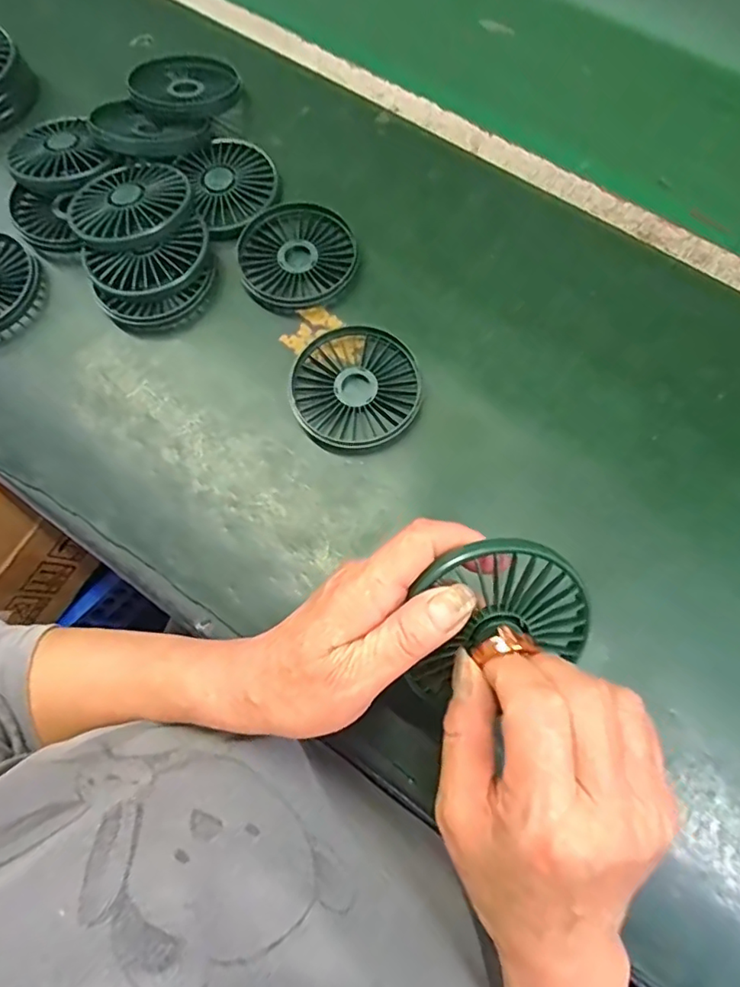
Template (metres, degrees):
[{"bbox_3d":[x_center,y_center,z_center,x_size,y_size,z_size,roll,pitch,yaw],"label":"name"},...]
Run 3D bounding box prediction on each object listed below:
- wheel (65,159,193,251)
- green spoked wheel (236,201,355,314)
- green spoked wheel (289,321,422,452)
[{"bbox_3d":[-0.169,-0.204,0.396,0.083,0.023,0.084,-1,73,2],"label":"wheel"},{"bbox_3d":[-0.053,-0.177,0.410,0.082,0.011,0.087,-1,73,2],"label":"green spoked wheel"},{"bbox_3d":[-0.009,-0.073,0.375,0.083,0.011,0.089,-1,73,2],"label":"green spoked wheel"}]

